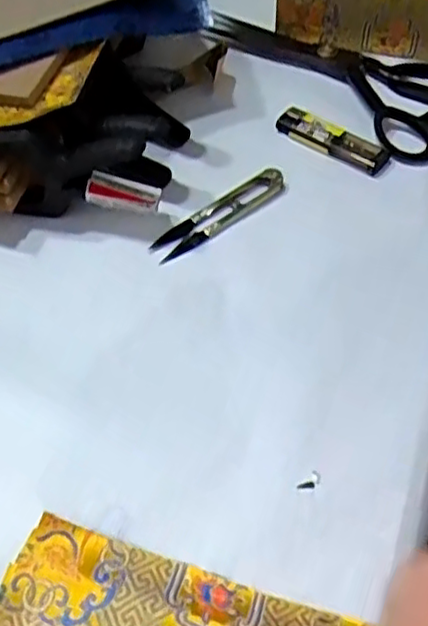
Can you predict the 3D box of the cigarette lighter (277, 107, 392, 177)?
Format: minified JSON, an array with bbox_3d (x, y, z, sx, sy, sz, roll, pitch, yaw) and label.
[{"bbox_3d":[0.082,-0.122,0.468,0.084,0.015,0.019,33,61,24],"label":"cigarette lighter"}]

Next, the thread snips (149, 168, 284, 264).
[{"bbox_3d":[0.004,-0.065,0.430,0.101,0.010,0.026,-34,59,-21],"label":"thread snips"}]

